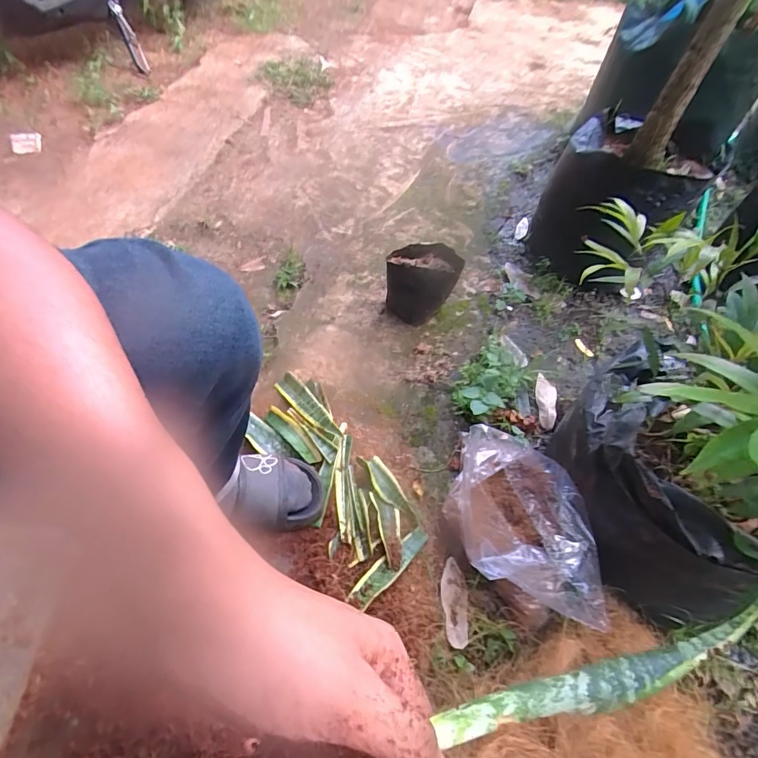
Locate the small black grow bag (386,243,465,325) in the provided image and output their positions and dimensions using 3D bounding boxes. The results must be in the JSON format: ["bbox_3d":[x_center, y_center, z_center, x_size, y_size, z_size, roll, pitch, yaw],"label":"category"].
[{"bbox_3d":[0.093,-0.199,0.943,0.138,0.153,0.100,21,55,9],"label":"small black grow bag"}]

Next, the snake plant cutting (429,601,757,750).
[{"bbox_3d":[0.100,0.131,0.188,0.153,0.007,0.017,-16,56,-3],"label":"snake plant cutting"}]

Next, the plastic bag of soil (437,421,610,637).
[{"bbox_3d":[0.216,0.207,0.688,0.215,0.110,0.283,14,54,4],"label":"plastic bag of soil"}]

